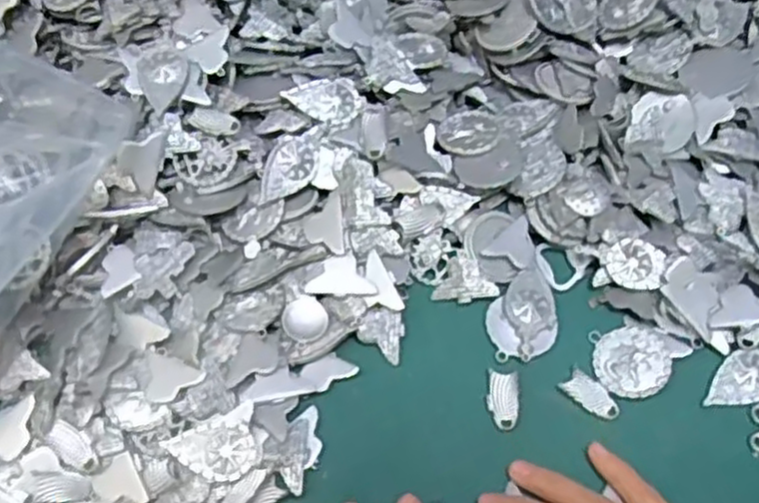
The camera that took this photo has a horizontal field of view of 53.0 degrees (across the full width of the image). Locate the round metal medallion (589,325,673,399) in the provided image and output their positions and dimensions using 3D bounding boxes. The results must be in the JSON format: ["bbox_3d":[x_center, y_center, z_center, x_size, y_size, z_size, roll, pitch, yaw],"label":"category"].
[{"bbox_3d":[0.129,0.054,0.387,0.037,0.004,0.039,0,66,0],"label":"round metal medallion"}]

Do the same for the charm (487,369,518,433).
[{"bbox_3d":[0.062,0.074,0.380,0.015,0.004,0.030,7,66,3],"label":"charm"}]

